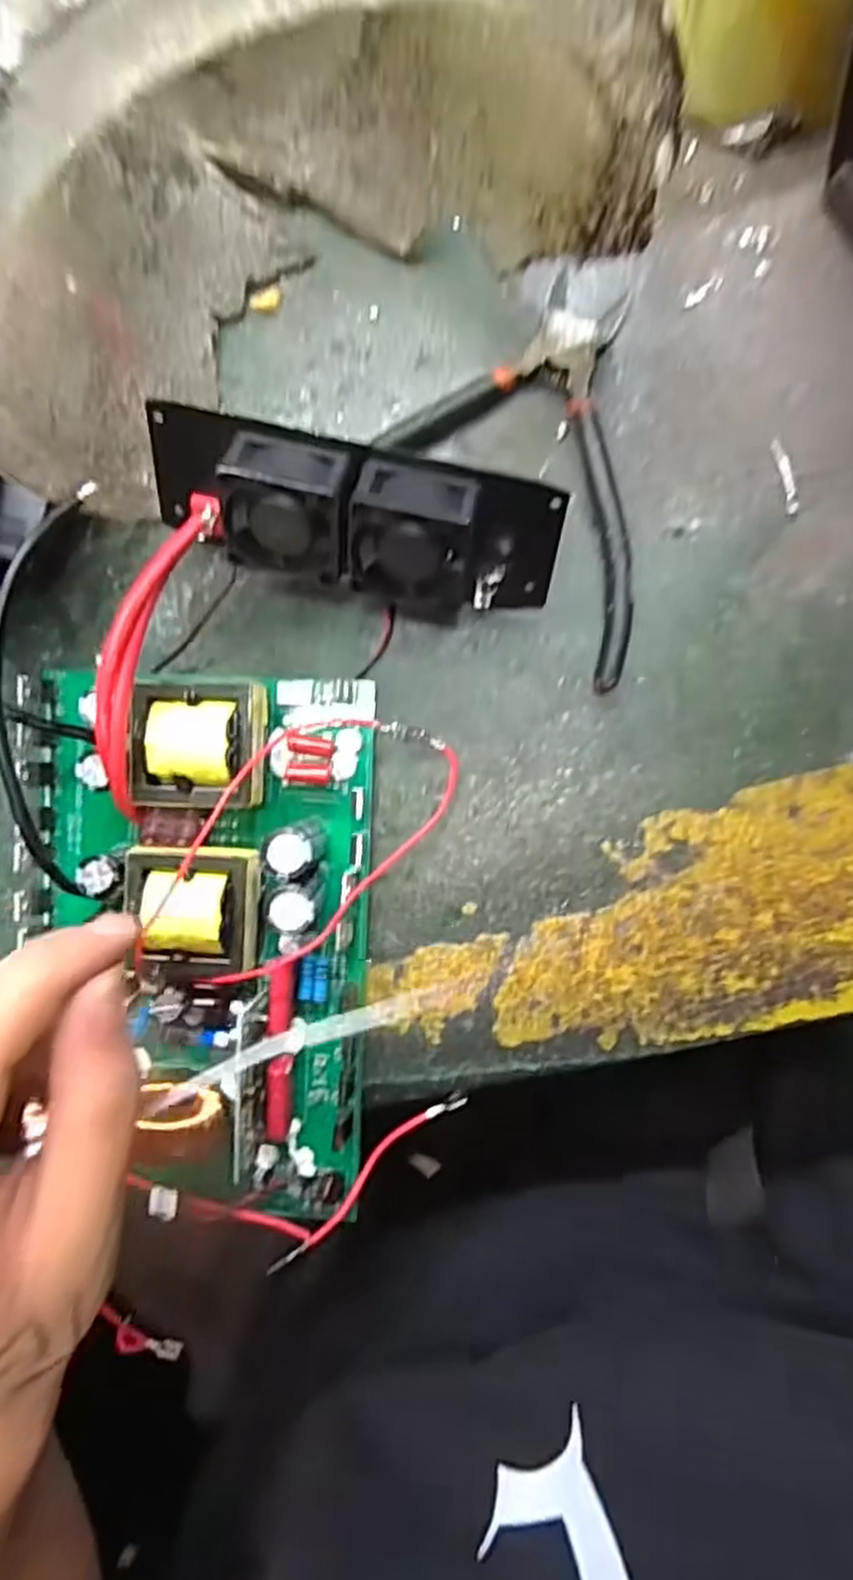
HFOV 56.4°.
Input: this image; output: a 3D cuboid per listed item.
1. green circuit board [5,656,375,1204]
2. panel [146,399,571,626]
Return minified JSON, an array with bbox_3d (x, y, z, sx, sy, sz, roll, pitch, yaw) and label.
[{"bbox_3d":[-0.090,0.057,0.290,0.131,0.050,0.195,3,93,4],"label":"green circuit board"},{"bbox_3d":[-0.025,-0.091,0.273,0.143,0.059,0.035,13,50,-3],"label":"panel"}]

